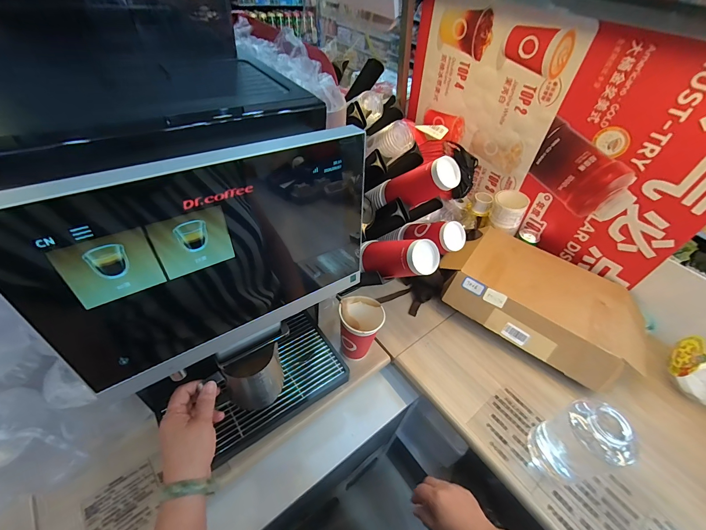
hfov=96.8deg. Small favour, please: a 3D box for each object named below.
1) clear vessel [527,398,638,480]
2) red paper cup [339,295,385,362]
[{"bbox_3d":[0.384,0.294,0.527,0.103,0.149,0.096,-9,48,-15],"label":"clear vessel"},{"bbox_3d":[0.007,0.137,0.643,0.077,0.128,0.082,4,46,-4],"label":"red paper cup"}]

